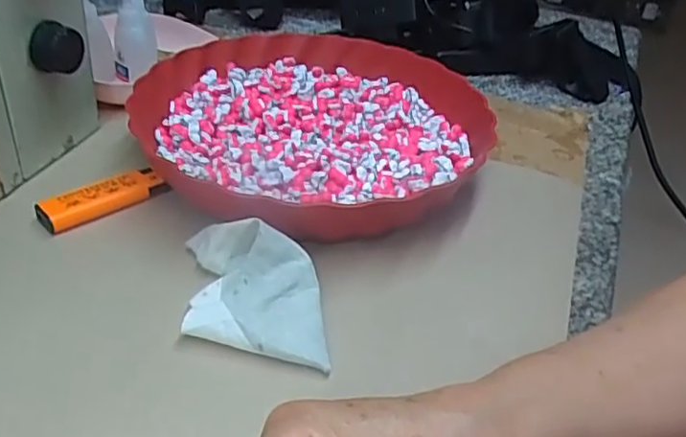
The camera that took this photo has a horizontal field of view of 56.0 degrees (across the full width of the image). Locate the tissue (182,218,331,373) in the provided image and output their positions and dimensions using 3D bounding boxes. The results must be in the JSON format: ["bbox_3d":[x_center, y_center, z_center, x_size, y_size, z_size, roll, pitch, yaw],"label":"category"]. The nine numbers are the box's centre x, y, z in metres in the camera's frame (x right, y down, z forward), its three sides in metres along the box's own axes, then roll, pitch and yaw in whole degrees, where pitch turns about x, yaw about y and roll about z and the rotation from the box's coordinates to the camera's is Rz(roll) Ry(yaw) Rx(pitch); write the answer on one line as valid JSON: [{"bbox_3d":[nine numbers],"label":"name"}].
[{"bbox_3d":[-0.046,0.034,0.341,0.070,0.038,0.089,1,37,-9],"label":"tissue"}]

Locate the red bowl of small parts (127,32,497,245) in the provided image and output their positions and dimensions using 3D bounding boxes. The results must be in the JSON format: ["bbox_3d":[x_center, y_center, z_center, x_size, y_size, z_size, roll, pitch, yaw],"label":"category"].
[{"bbox_3d":[-0.022,-0.064,0.457,0.239,0.047,0.253,24,40,22],"label":"red bowl of small parts"}]

